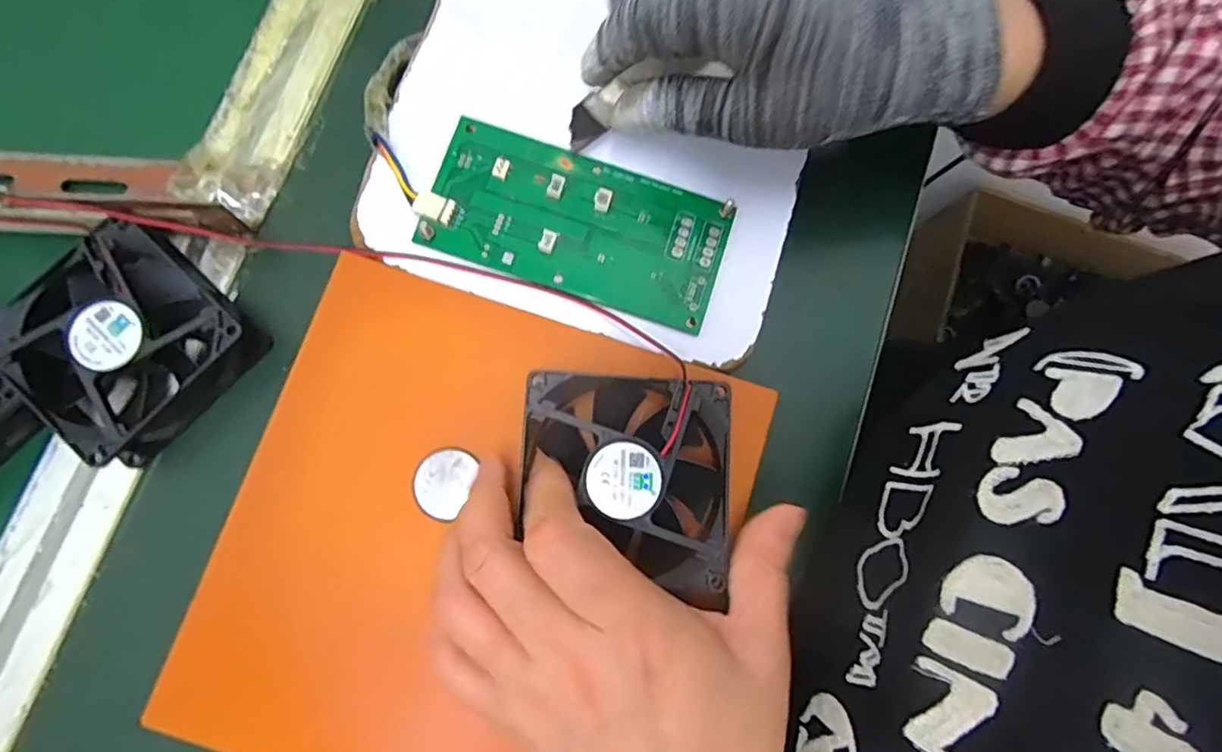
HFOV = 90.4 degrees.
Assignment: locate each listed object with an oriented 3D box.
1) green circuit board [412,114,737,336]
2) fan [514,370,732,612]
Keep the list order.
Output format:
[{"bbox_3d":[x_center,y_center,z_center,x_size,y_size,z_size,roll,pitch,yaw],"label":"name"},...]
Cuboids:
[{"bbox_3d":[-0.015,-0.070,0.275,0.133,0.010,0.064,19,81,2],"label":"green circuit board"},{"bbox_3d":[0.005,0.041,0.243,0.079,0.029,0.079,3,79,0],"label":"fan"}]

